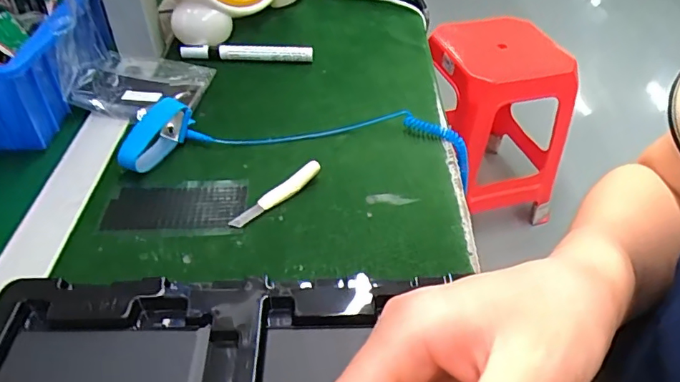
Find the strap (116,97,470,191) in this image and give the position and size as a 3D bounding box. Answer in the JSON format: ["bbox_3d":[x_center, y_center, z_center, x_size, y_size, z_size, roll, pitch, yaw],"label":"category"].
[{"bbox_3d":[-0.036,-0.050,0.436,0.307,0.036,0.082,1,44,-2],"label":"strap"}]

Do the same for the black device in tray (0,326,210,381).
[{"bbox_3d":[-0.118,0.088,0.248,0.099,0.007,0.043,1,44,-2],"label":"black device in tray"}]

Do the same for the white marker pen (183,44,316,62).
[{"bbox_3d":[-0.100,-0.149,0.545,0.139,0.018,0.010,-2,45,-6],"label":"white marker pen"}]

